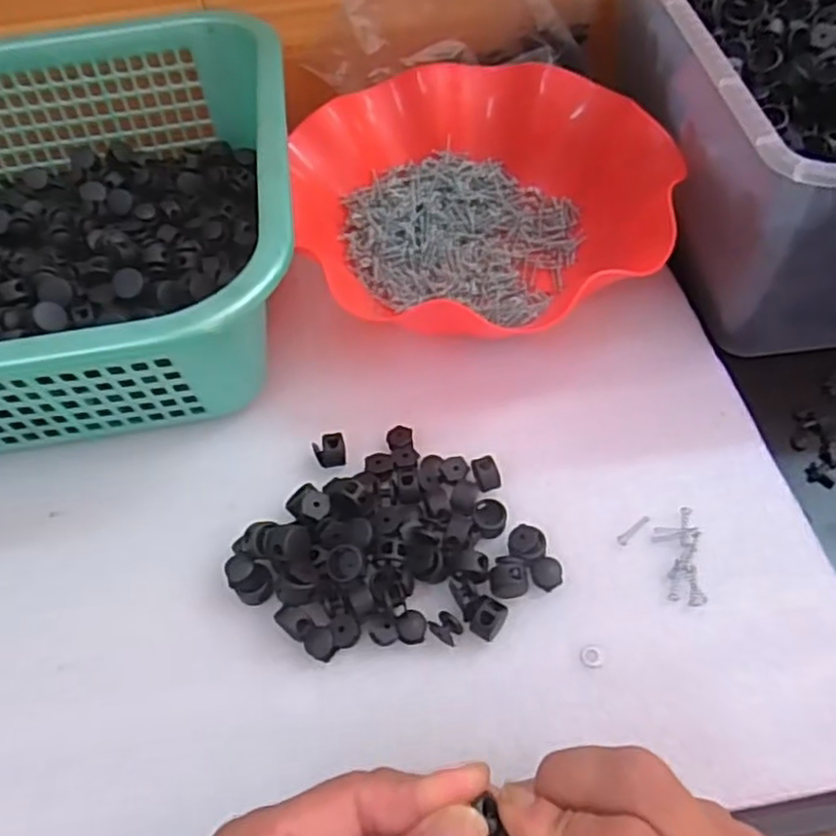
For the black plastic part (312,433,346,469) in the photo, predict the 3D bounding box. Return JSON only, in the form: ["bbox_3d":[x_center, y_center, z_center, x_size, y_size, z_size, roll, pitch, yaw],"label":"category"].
[{"bbox_3d":[-0.044,0.016,0.362,0.016,0.012,0.014,-13,55,-6],"label":"black plastic part"}]

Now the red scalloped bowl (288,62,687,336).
[{"bbox_3d":[0.033,-0.131,0.433,0.190,0.064,0.197,-2,55,2],"label":"red scalloped bowl"}]

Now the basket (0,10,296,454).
[{"bbox_3d":[-0.256,-0.102,0.408,0.377,0.099,0.287,-10,55,-4],"label":"basket"}]

